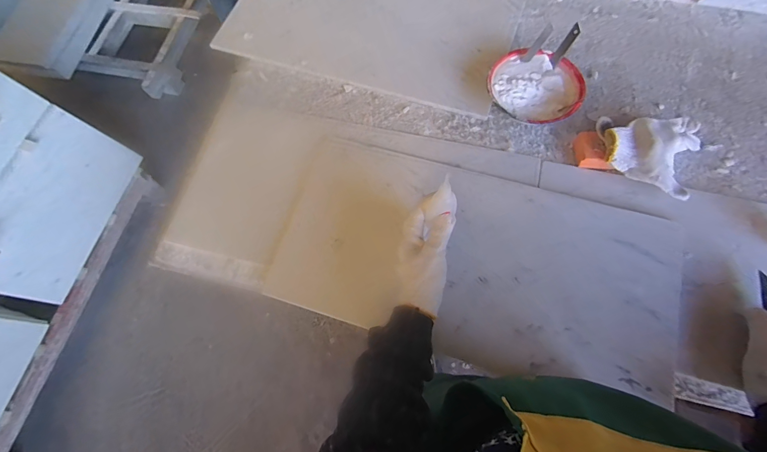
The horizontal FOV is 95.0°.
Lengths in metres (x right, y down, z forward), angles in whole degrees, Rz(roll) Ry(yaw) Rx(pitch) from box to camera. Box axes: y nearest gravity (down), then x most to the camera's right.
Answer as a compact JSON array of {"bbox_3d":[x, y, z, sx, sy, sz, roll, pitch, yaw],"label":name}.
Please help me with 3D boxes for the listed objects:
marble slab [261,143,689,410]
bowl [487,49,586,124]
[{"bbox_3d":[0.145,0.049,0.553,0.602,0.024,0.301,13,74,7],"label":"marble slab"},{"bbox_3d":[0.278,-0.254,0.658,0.162,0.051,0.150,-1,70,4],"label":"bowl"}]

